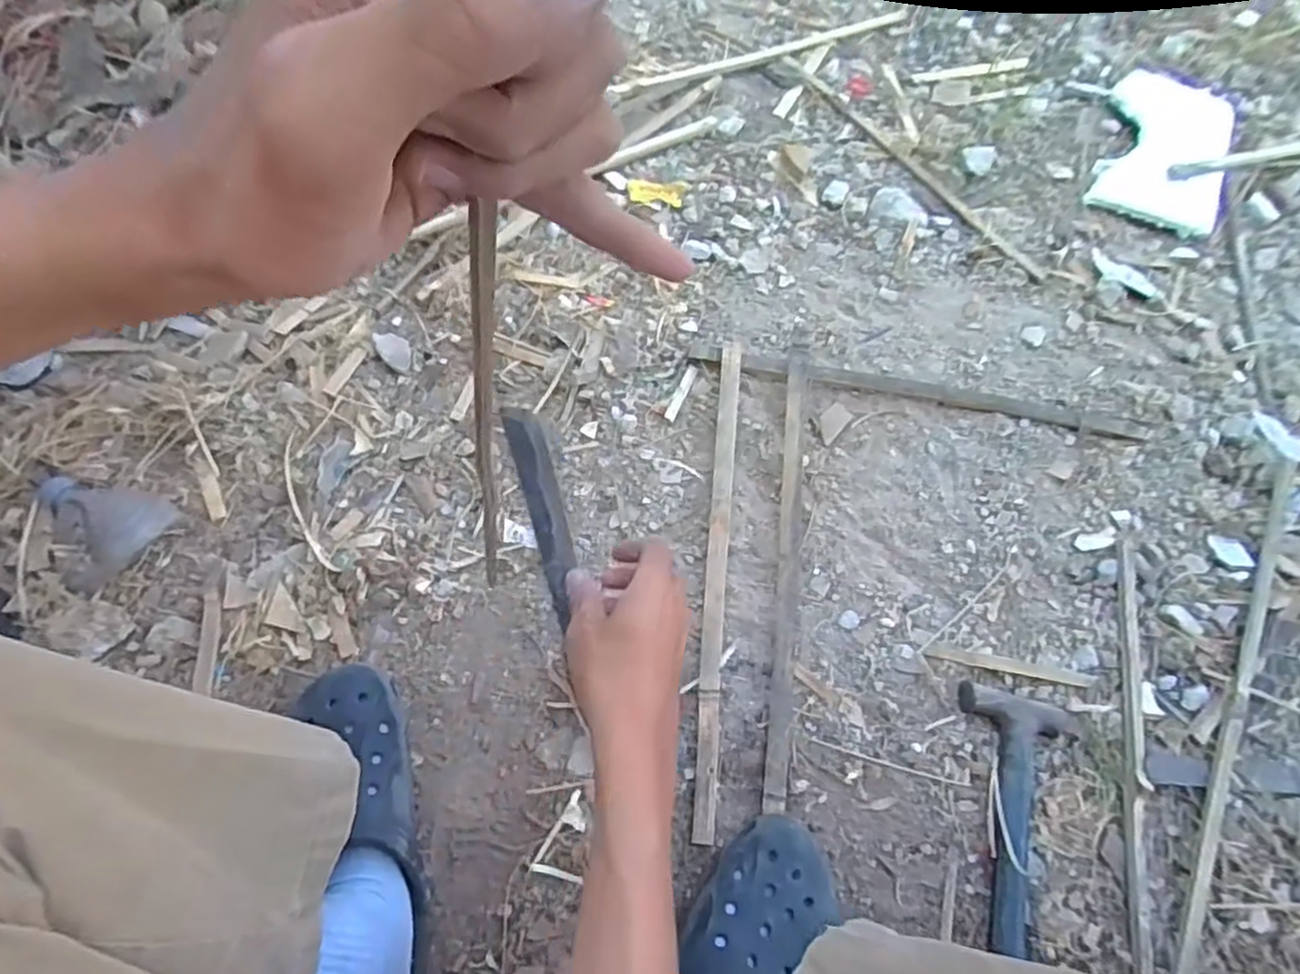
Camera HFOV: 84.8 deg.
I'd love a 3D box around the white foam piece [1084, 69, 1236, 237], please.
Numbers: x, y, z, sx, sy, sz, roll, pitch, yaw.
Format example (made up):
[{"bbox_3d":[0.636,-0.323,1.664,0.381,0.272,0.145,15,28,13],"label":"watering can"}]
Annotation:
[{"bbox_3d":[0.679,-0.452,0.931,0.152,0.029,0.249,21,69,7],"label":"white foam piece"}]

